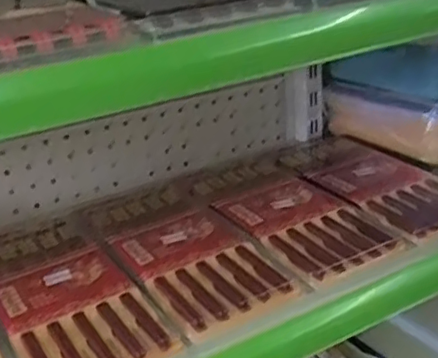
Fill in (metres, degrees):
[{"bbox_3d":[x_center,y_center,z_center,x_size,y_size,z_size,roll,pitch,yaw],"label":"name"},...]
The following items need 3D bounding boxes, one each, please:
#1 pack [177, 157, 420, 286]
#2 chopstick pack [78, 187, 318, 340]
[{"bbox_3d":[0.065,0.031,0.650,0.116,0.013,0.257,-17,27,-25],"label":"pack"},{"bbox_3d":[-0.039,0.064,0.599,0.122,0.015,0.251,-18,28,-26],"label":"chopstick pack"}]

